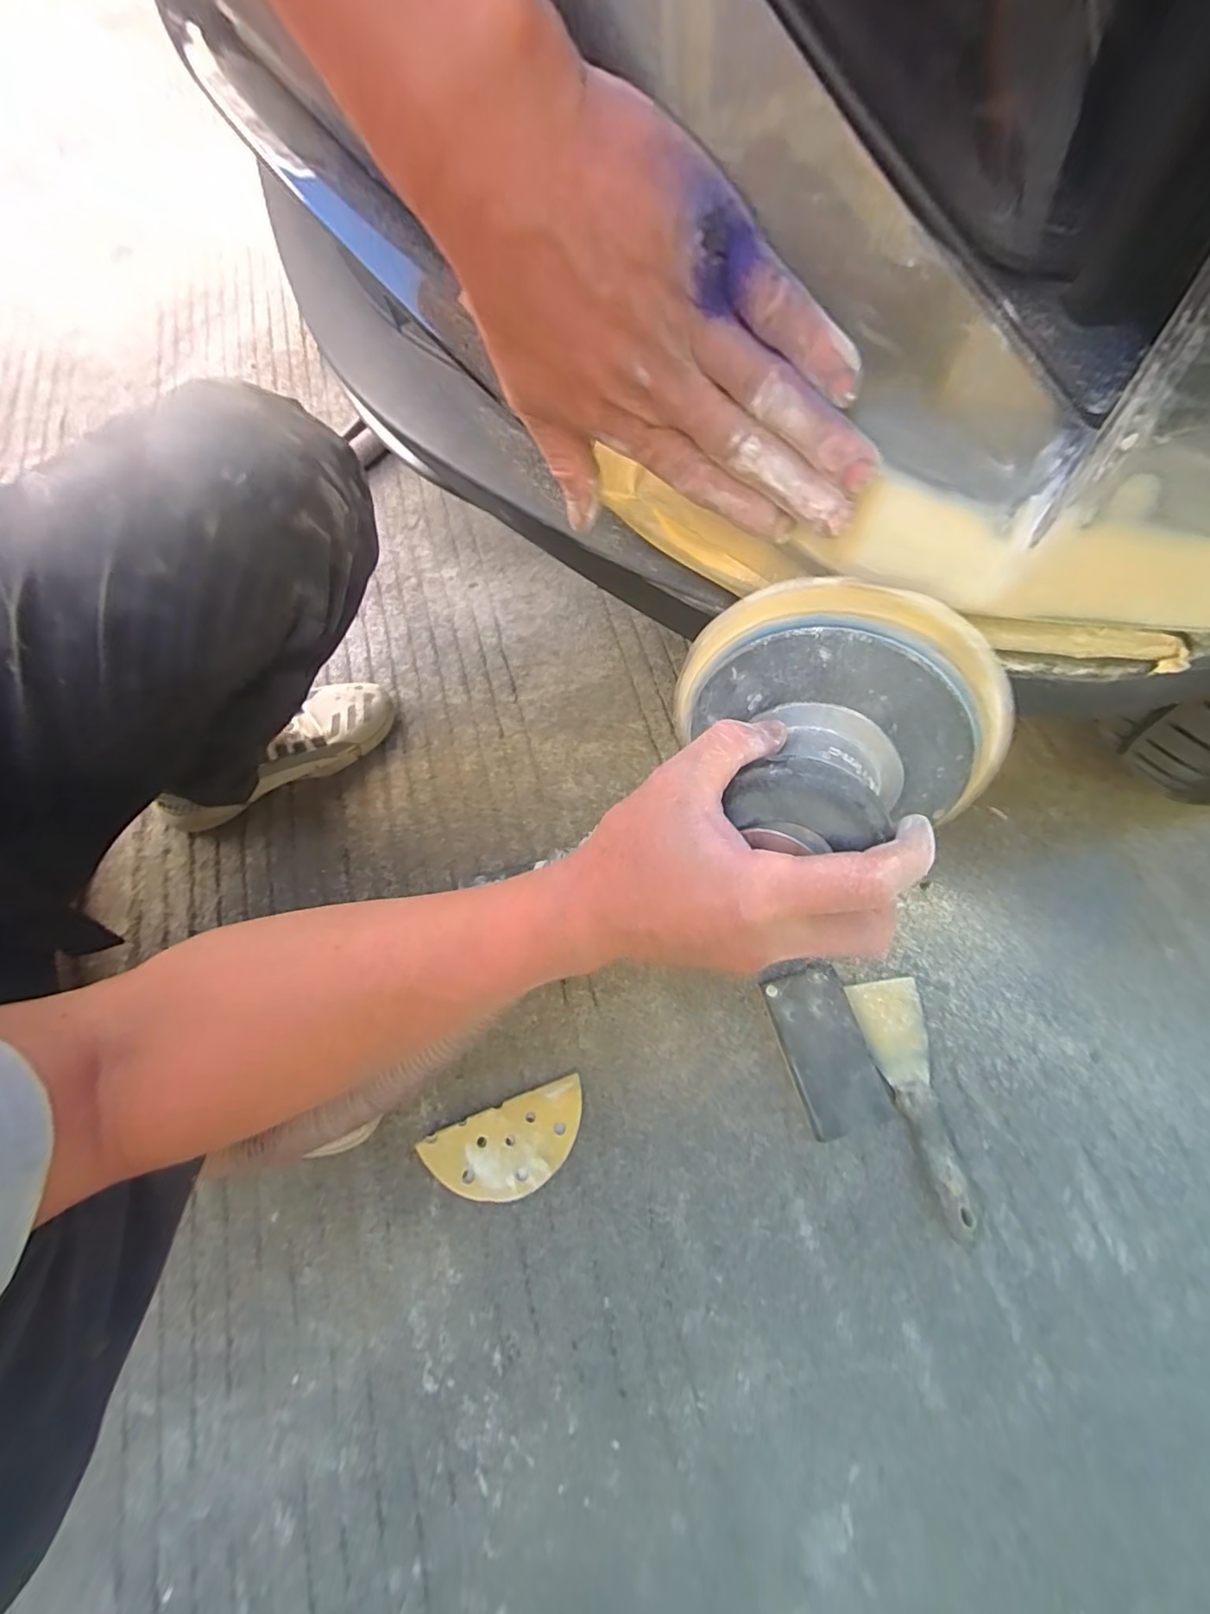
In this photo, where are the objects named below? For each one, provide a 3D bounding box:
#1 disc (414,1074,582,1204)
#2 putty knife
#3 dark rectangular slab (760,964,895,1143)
[{"bbox_3d":[-0.080,0.291,0.490,0.137,0.012,0.069,-21,68,-7],"label":"disc"},{"bbox_3d":[0.262,0.246,0.487,0.062,0.029,0.190,-4,67,0],"label":"putty knife"},{"bbox_3d":[0.192,0.212,0.506,0.071,0.030,0.130,-17,68,-5],"label":"dark rectangular slab"}]

